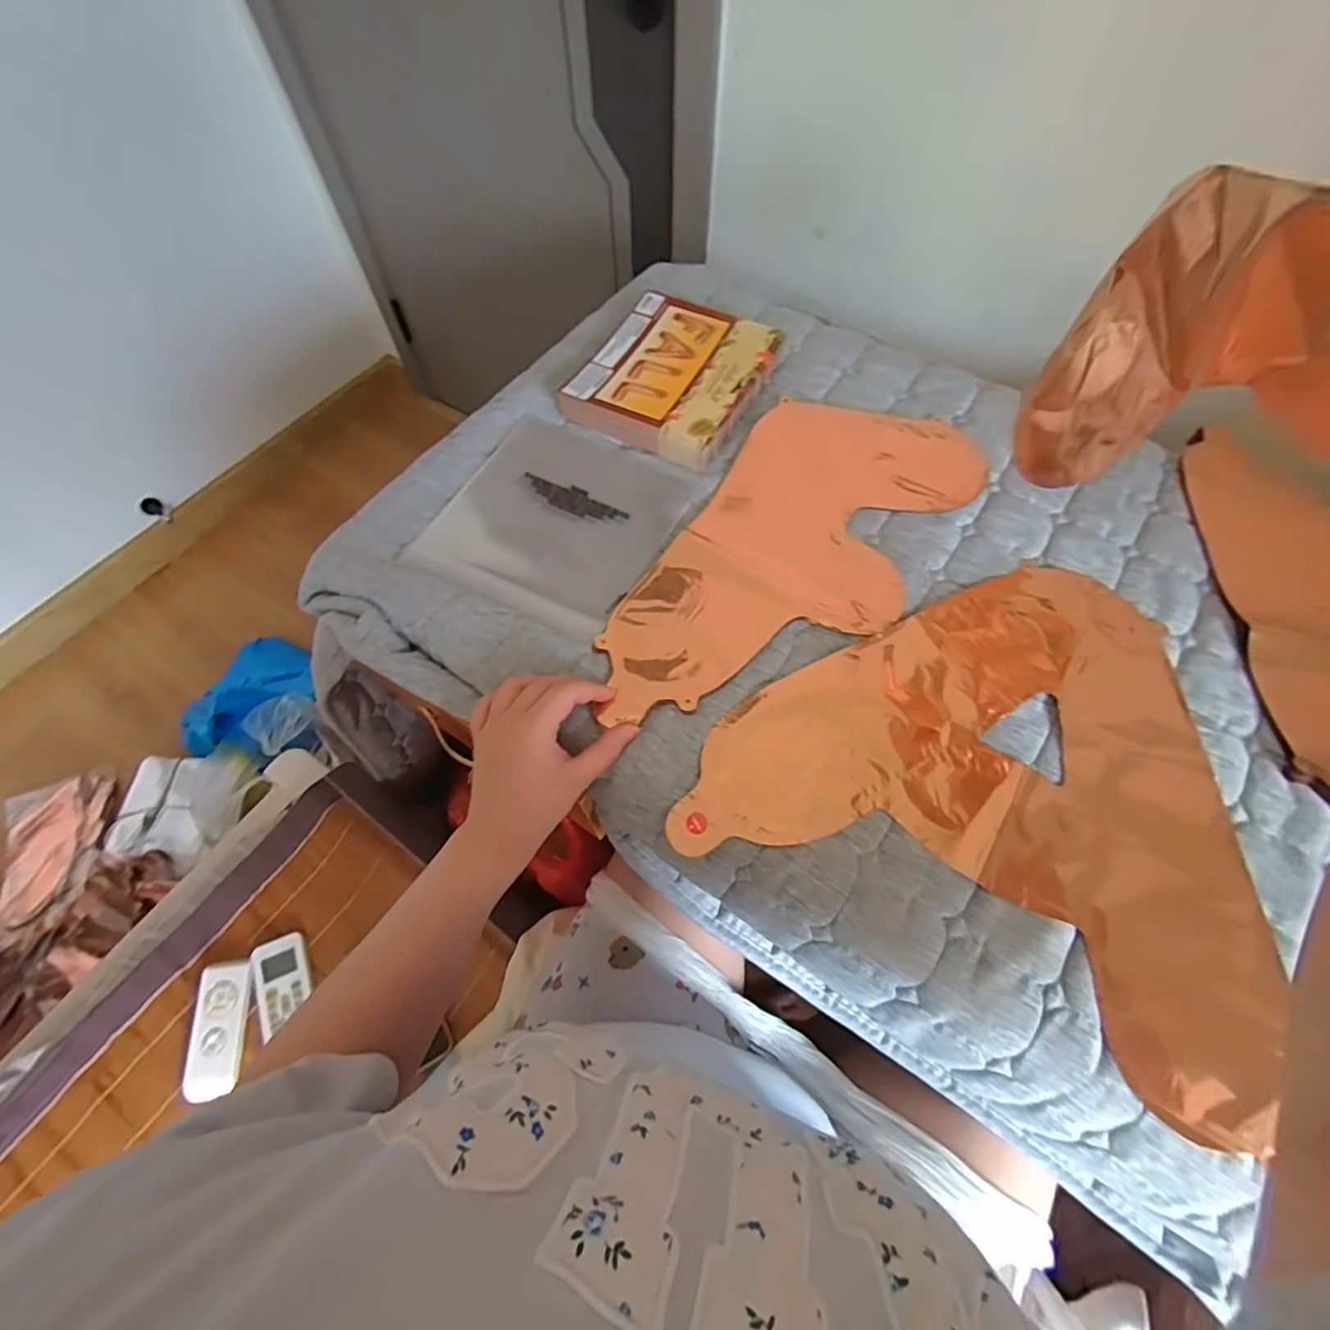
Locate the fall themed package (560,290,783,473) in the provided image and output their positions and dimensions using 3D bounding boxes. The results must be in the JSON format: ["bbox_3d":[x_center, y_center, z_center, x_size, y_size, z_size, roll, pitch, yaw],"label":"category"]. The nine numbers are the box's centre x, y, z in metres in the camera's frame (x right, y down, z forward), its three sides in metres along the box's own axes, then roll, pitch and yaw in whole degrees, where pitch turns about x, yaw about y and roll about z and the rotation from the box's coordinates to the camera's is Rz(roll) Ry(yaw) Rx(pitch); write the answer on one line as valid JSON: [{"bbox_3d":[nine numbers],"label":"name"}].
[{"bbox_3d":[0.011,-0.311,0.619,0.170,0.027,0.208,25,66,12],"label":"fall themed package"}]

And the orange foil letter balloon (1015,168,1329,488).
[{"bbox_3d":[0.386,-0.215,0.366,0.092,0.342,0.179,-8,108,-4],"label":"orange foil letter balloon"}]

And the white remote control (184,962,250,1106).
[{"bbox_3d":[-0.487,0.396,0.634,0.050,0.022,0.126,-7,63,-3],"label":"white remote control"}]

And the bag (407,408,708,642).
[{"bbox_3d":[-0.098,-0.140,0.546,0.202,0.009,0.210,23,65,11],"label":"bag"}]

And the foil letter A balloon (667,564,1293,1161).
[{"bbox_3d":[0.259,0.070,0.456,0.392,0.039,0.351,25,66,12],"label":"foil letter A balloon"}]

